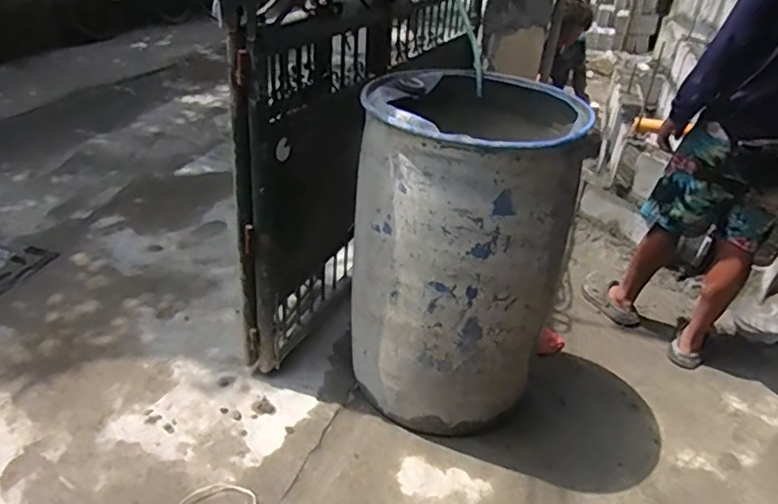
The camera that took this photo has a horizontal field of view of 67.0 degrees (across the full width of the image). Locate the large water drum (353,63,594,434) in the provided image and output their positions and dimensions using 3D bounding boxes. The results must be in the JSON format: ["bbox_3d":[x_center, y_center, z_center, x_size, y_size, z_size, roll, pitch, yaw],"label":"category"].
[{"bbox_3d":[0.200,0.005,1.657,0.556,0.842,0.550,9,32,5],"label":"large water drum"}]

